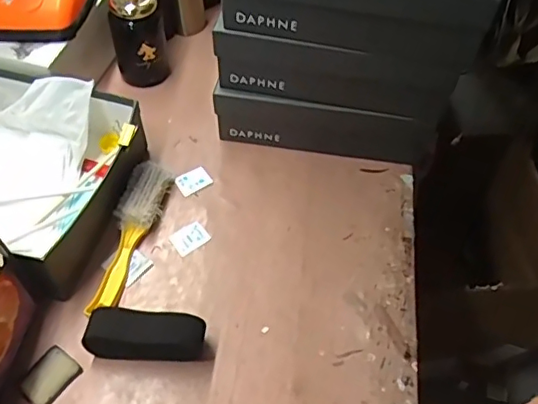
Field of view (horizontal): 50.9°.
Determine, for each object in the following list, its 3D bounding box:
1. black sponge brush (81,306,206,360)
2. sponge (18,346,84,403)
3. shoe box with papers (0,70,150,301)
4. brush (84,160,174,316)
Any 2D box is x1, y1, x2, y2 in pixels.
[{"bbox_3d":[-0.134,0.148,0.617,0.123,0.061,0.038,5,54,2],"label":"black sponge brush"},{"bbox_3d":[-0.240,0.190,0.616,0.044,0.009,0.059,31,59,19],"label":"sponge"},{"bbox_3d":[-0.342,-0.049,0.724,0.318,0.097,0.276,15,55,9],"label":"shoe box with papers"},{"bbox_3d":[-0.176,0.041,0.707,0.050,0.034,0.217,12,55,7],"label":"brush"}]

